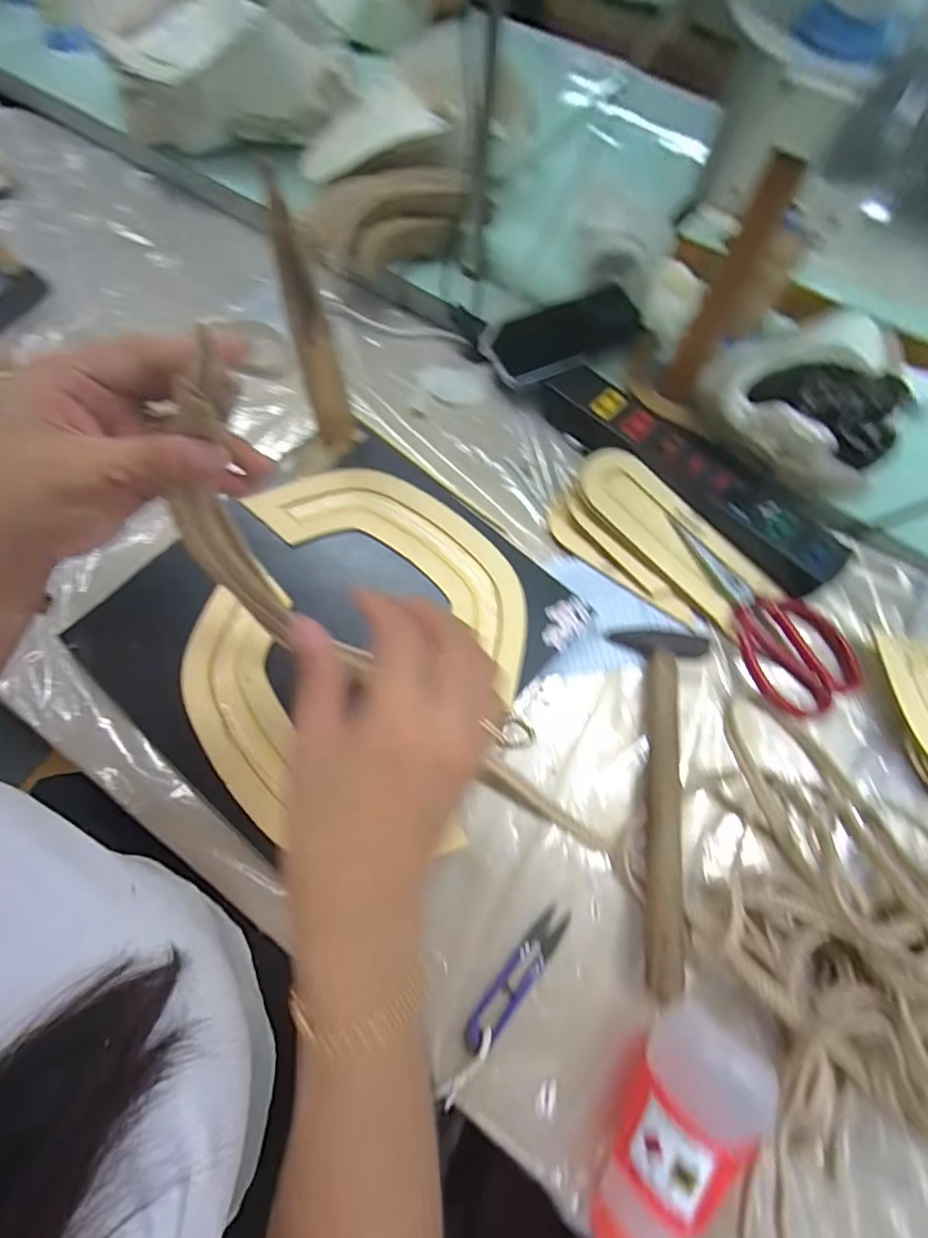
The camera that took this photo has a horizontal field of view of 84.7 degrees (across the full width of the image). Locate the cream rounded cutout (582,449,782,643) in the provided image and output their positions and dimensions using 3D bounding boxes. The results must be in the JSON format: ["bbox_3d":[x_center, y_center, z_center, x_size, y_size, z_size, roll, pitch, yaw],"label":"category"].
[{"bbox_3d":[0.182,-0.073,0.447,0.065,0.011,0.189,-42,84,-6],"label":"cream rounded cutout"}]

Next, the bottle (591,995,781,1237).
[{"bbox_3d":[0.112,0.301,0.291,0.056,0.061,0.161,41,73,13],"label":"bottle"}]

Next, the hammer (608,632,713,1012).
[{"bbox_3d":[0.160,0.125,0.376,0.077,0.025,0.248,1,69,-1],"label":"hammer"}]

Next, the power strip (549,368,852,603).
[{"bbox_3d":[0.199,-0.136,0.469,0.307,0.040,0.061,42,74,13],"label":"power strip"}]

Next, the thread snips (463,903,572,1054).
[{"bbox_3d":[0.037,0.240,0.341,0.021,0.010,0.099,39,73,12],"label":"thread snips"}]

